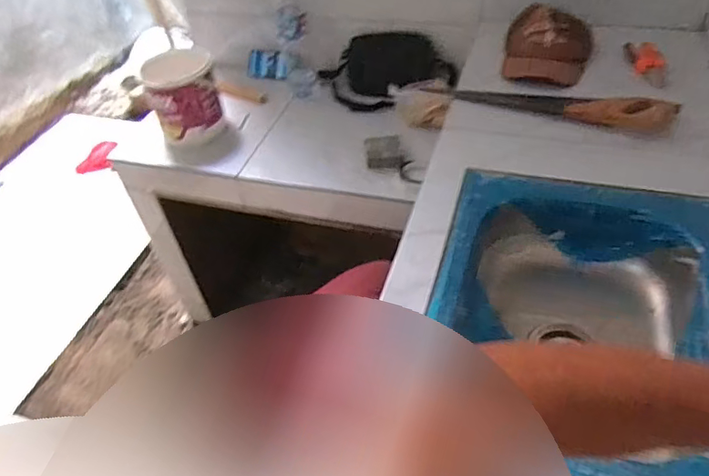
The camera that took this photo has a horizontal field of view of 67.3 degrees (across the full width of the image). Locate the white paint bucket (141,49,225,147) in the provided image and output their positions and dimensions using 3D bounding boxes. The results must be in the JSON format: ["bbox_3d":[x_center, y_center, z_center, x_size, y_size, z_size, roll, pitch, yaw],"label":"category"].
[{"bbox_3d":[-0.452,-0.364,1.423,0.182,0.218,0.169,-4,45,4],"label":"white paint bucket"}]

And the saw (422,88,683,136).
[{"bbox_3d":[0.376,-0.260,1.027,0.430,0.043,0.079,18,51,23],"label":"saw"}]

